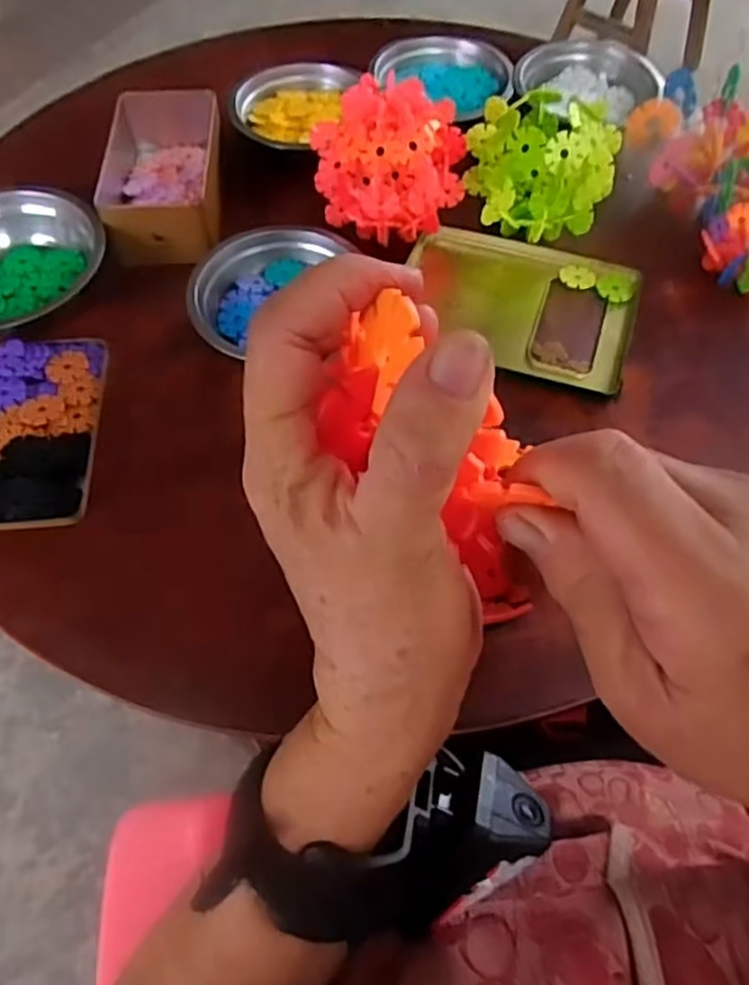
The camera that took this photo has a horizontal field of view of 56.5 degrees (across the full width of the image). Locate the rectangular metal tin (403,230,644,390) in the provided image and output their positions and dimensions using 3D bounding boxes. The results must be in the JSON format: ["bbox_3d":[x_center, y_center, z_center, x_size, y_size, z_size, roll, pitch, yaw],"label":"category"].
[{"bbox_3d":[0.122,-0.161,0.593,0.189,0.018,0.146,14,61,9],"label":"rectangular metal tin"}]

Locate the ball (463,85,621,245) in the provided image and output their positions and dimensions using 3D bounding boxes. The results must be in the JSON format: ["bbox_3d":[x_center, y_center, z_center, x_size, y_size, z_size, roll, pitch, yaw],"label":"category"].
[{"bbox_3d":[0.140,-0.276,0.591,0.120,0.093,0.108,16,61,10],"label":"ball"}]

